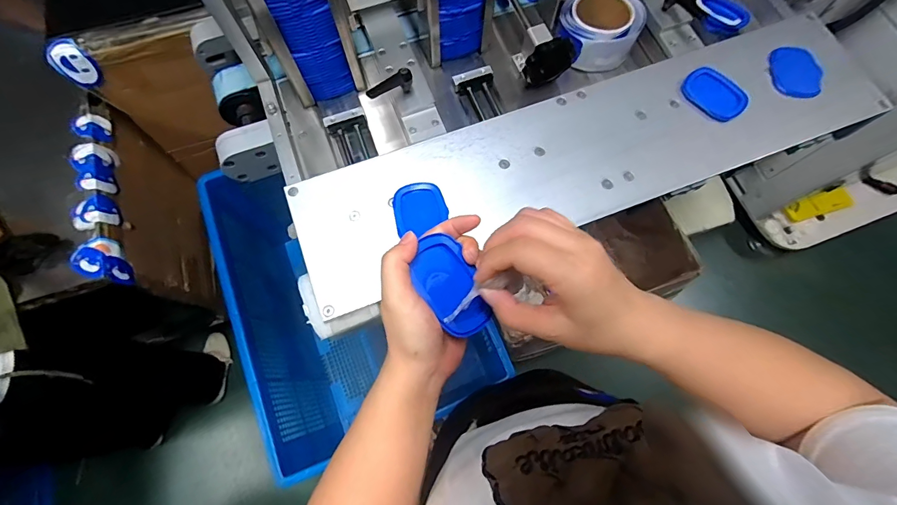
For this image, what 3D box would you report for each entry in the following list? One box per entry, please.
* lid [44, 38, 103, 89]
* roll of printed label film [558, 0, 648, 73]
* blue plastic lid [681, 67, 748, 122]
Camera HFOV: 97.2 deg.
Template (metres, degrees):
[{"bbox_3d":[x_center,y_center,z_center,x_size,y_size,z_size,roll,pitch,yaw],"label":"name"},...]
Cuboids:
[{"bbox_3d":[-0.710,-0.358,0.760,0.066,0.092,0.021,-31,55,-7],"label":"lid"},{"bbox_3d":[0.223,-0.334,0.594,0.116,0.063,0.106,0,72,0],"label":"roll of printed label film"},{"bbox_3d":[0.361,-0.215,0.538,0.083,0.017,0.057,40,77,12],"label":"blue plastic lid"}]

